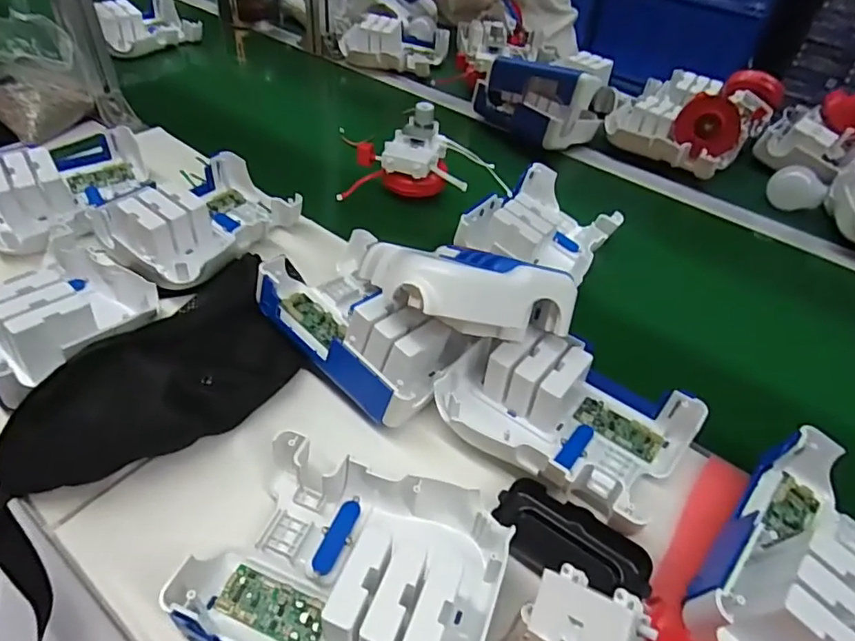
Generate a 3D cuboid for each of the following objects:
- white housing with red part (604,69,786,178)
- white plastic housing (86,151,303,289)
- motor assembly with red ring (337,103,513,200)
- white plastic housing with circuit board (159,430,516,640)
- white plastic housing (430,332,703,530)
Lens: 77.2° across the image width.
[{"bbox_3d":[0.430,-0.347,0.870,0.197,0.092,0.264,32,51,26],"label":"white housing with red part"},{"bbox_3d":[-0.249,-0.116,0.591,0.143,0.056,0.193,27,49,22],"label":"white plastic housing"},{"bbox_3d":[-0.006,-0.213,0.692,0.205,0.088,0.083,-2,45,-6],"label":"motor assembly with red ring"},{"bbox_3d":[-0.053,0.158,0.342,0.186,0.057,0.139,16,46,12],"label":"white plastic housing with circuit board"},{"bbox_3d":[0.113,0.075,0.440,0.185,0.057,0.135,29,49,23],"label":"white plastic housing"}]

